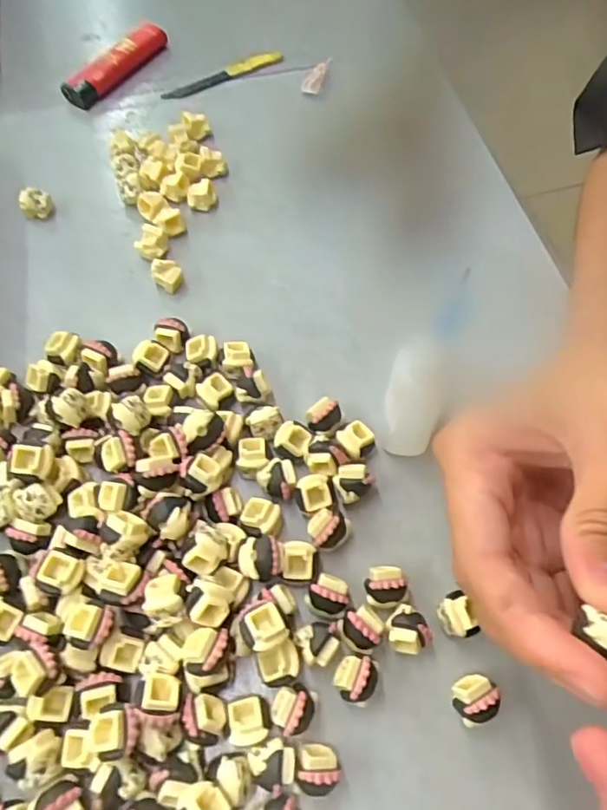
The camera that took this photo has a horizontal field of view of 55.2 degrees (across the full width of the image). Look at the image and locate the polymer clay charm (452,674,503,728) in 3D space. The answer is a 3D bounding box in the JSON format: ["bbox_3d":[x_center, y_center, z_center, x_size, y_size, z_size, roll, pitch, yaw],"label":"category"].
[{"bbox_3d":[0.060,0.104,0.206,0.015,0.017,0.014,0,64,-1],"label":"polymer clay charm"}]

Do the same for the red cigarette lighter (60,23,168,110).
[{"bbox_3d":[-0.118,-0.216,0.367,0.018,0.016,0.078,30,64,12],"label":"red cigarette lighter"}]

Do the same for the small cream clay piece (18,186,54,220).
[{"bbox_3d":[-0.143,-0.108,0.311,0.016,0.013,0.012,-17,64,-12],"label":"small cream clay piece"}]

